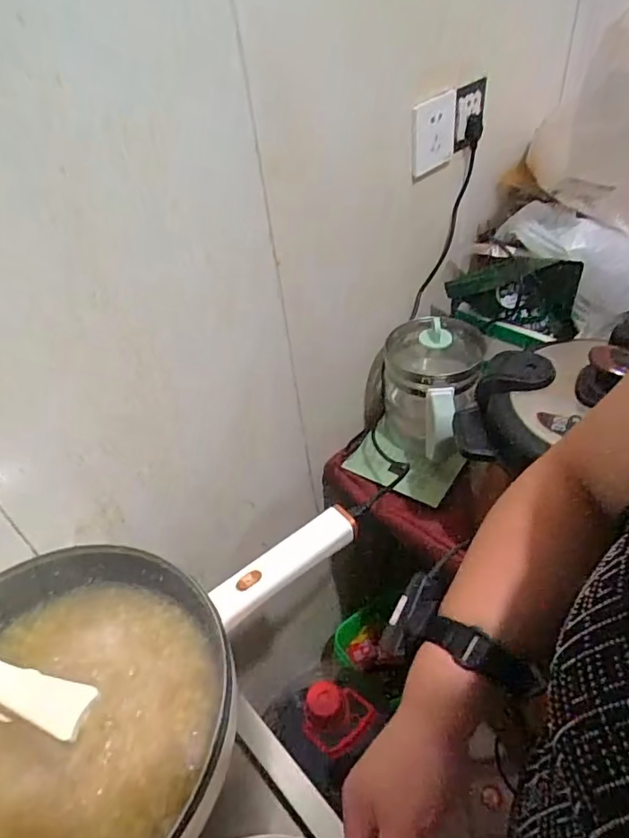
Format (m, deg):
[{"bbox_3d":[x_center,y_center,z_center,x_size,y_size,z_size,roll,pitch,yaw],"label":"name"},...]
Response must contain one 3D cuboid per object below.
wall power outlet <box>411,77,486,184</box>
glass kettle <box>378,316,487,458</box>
[{"bbox_3d":[0.167,-0.370,0.699,0.022,0.091,0.155,29,54,33],"label":"wall power outlet"},{"bbox_3d":[0.182,-0.058,0.848,0.137,0.192,0.170,7,45,15],"label":"glass kettle"}]

